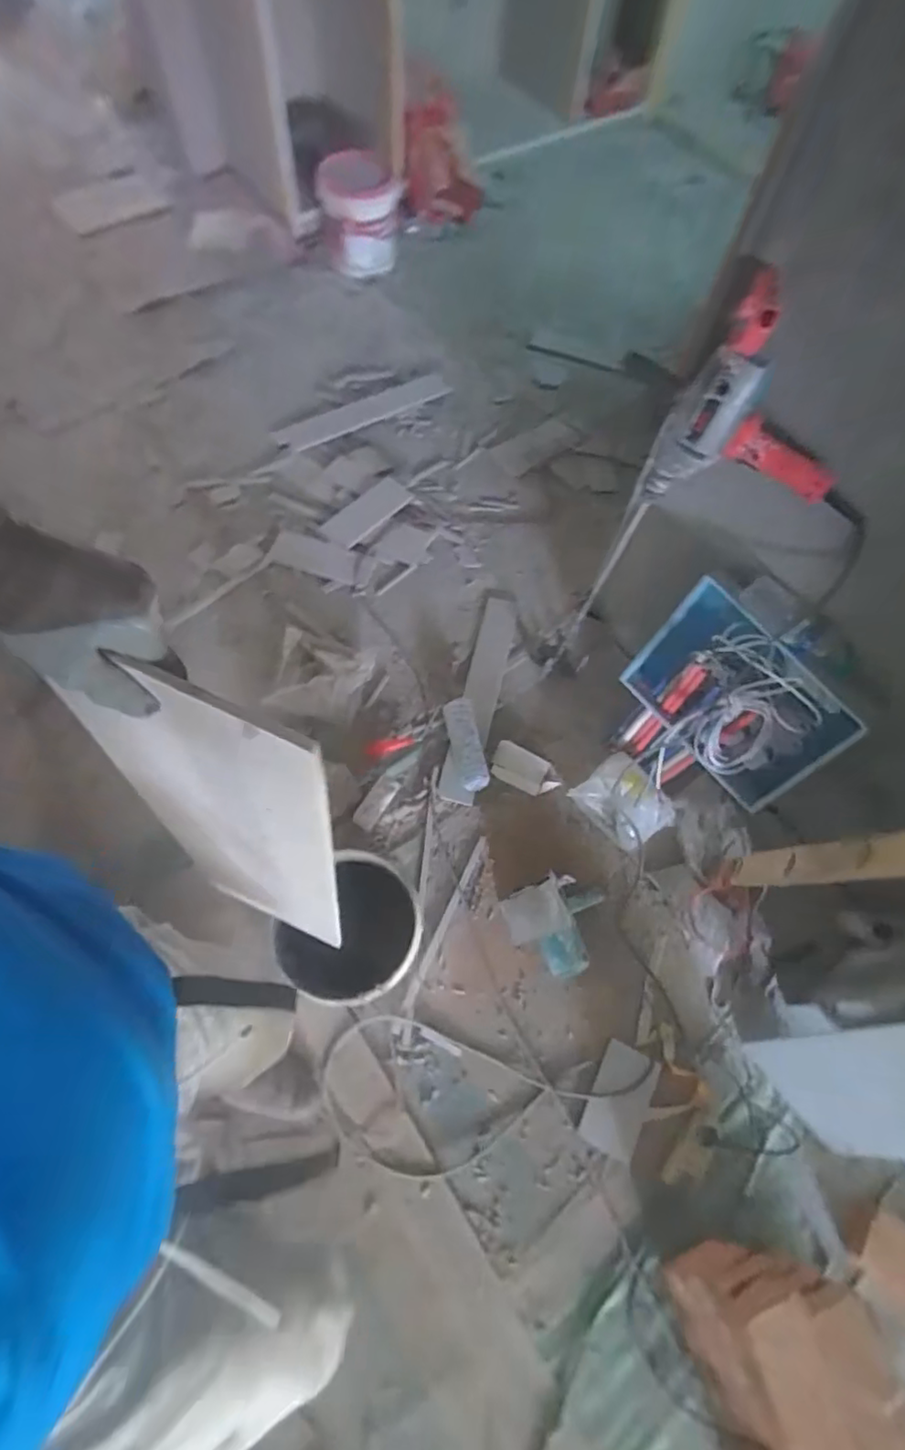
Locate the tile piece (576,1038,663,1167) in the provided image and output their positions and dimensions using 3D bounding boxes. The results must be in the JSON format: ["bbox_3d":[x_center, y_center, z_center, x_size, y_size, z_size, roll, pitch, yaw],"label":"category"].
[{"bbox_3d":[0.329,0.733,1.202,0.111,0.005,0.184,28,67,10],"label":"tile piece"}]

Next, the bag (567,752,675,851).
[{"bbox_3d":[0.396,0.171,1.396,0.149,0.092,0.195,-37,72,-17],"label":"bag"}]

